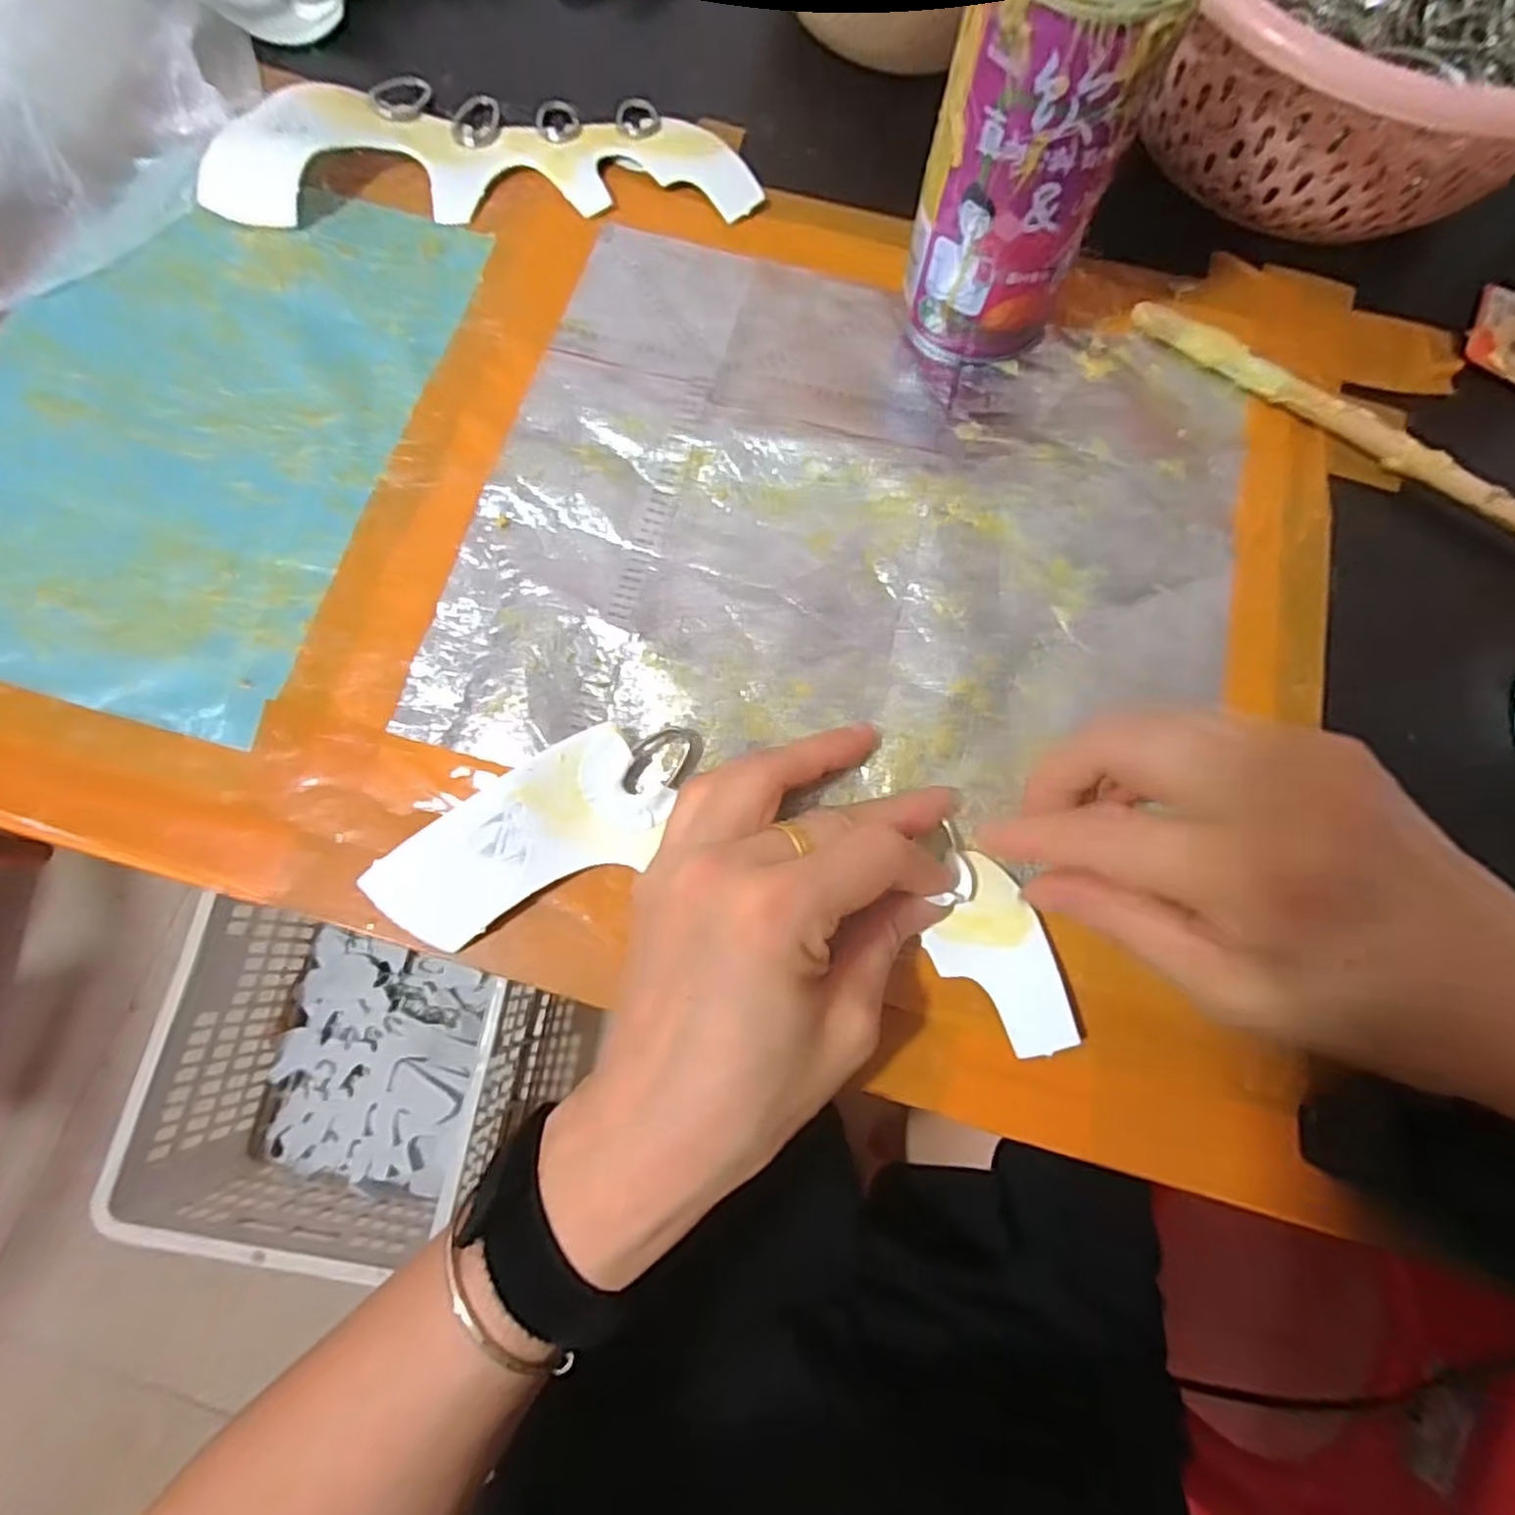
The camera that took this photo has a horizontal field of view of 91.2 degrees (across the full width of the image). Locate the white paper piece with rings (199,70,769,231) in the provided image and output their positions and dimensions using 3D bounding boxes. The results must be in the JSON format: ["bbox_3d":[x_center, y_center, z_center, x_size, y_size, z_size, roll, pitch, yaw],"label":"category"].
[{"bbox_3d":[-0.117,-0.269,0.320,0.224,0.023,0.078,-4,79,-1],"label":"white paper piece with rings"}]

